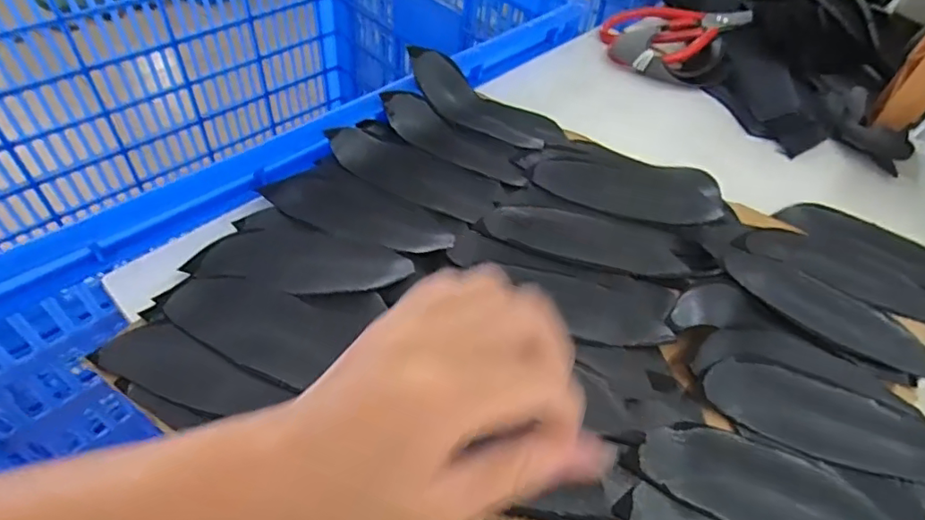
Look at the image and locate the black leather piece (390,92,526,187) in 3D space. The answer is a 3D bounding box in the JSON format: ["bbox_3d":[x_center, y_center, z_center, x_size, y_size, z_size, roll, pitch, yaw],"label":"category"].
[{"bbox_3d":[-0.003,-0.093,0.426,0.121,0.012,0.043,31,56,11],"label":"black leather piece"}]

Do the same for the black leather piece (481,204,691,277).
[{"bbox_3d":[0.081,-0.016,0.374,0.130,0.004,0.044,11,50,6],"label":"black leather piece"}]

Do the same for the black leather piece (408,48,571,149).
[{"bbox_3d":[0.017,-0.126,0.450,0.139,0.020,0.057,30,55,2],"label":"black leather piece"}]

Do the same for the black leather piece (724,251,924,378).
[{"bbox_3d":[0.232,0.032,0.348,0.132,0.005,0.041,31,54,14],"label":"black leather piece"}]

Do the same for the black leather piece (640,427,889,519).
[{"bbox_3d":[0.158,0.116,0.276,0.130,0.009,0.048,19,51,9],"label":"black leather piece"}]

